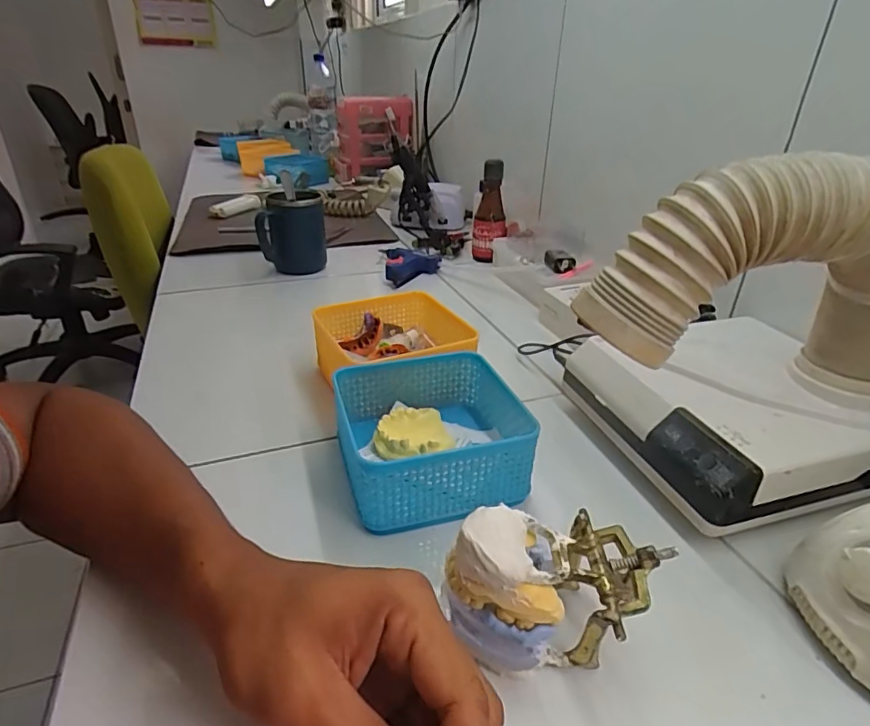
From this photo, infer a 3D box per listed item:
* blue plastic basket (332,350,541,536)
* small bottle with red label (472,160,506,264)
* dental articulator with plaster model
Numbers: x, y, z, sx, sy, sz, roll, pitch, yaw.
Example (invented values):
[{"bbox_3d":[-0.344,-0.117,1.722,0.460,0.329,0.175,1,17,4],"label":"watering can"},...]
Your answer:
[{"bbox_3d":[0.003,0.051,0.417,0.145,0.058,0.134,-9,31,-15],"label":"blue plastic basket"},{"bbox_3d":[0.092,-0.251,0.872,0.054,0.160,0.043,3,31,2],"label":"small bottle with red label"},{"bbox_3d":[0.064,0.123,0.277,0.111,0.079,0.066,-9,31,-15],"label":"dental articulator with plaster model"}]

